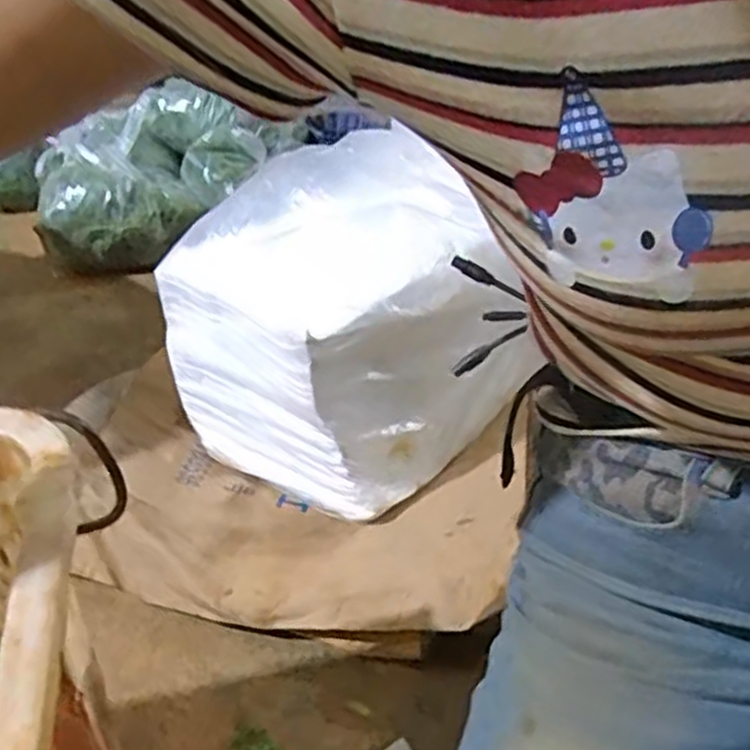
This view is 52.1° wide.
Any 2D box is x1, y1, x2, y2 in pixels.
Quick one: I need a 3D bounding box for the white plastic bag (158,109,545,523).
[{"bbox_3d":[-0.049,-0.063,0.943,0.370,0.294,0.310,20,42,28],"label":"white plastic bag"}]

